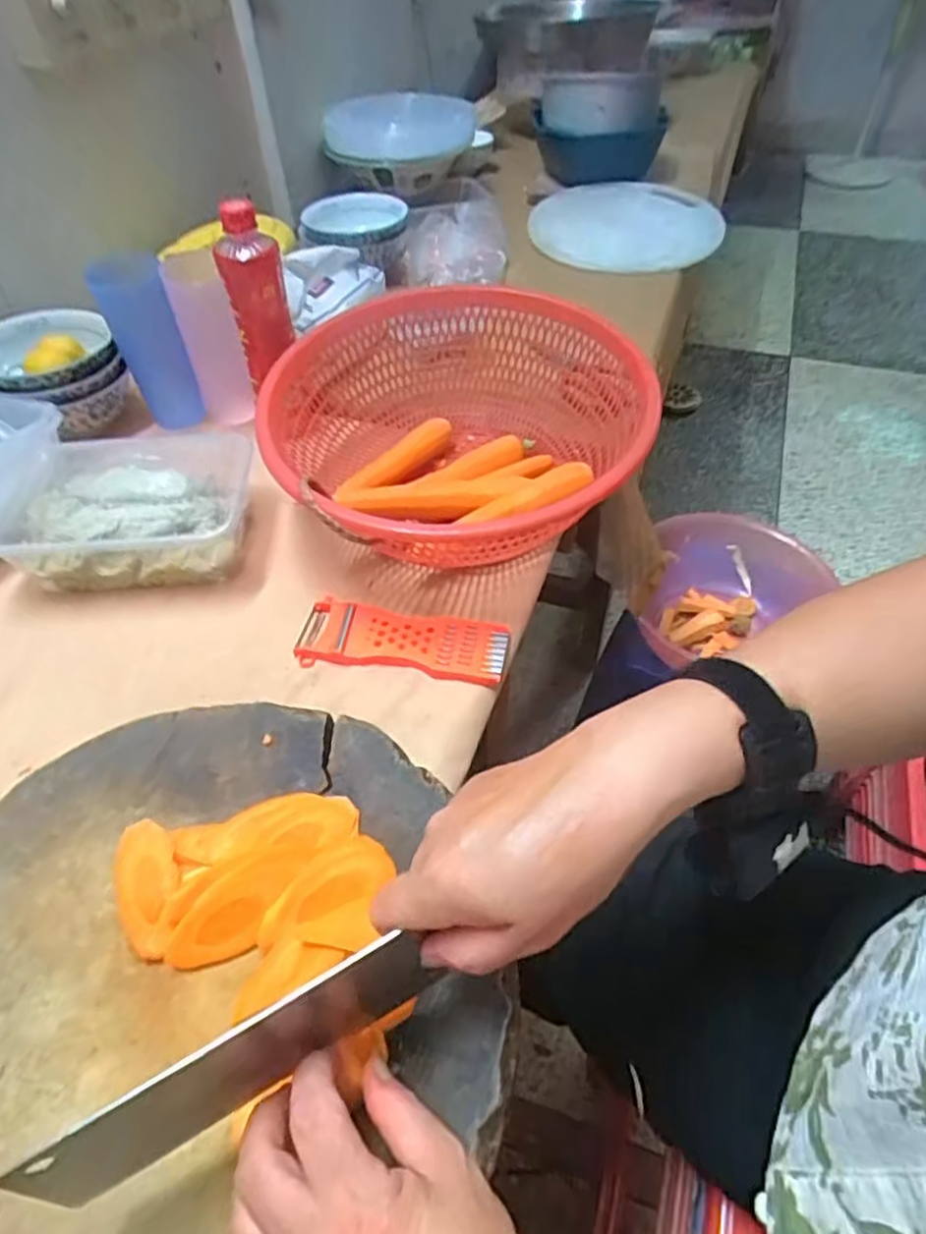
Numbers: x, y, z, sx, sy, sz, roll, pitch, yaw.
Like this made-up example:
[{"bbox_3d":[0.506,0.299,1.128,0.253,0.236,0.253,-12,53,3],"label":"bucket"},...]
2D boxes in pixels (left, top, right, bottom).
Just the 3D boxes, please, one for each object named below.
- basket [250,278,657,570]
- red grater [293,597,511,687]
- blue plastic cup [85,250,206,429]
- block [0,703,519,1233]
[{"bbox_3d":[-0.002,-0.163,0.637,0.336,0.125,0.326,-1,49,1],"label":"basket"},{"bbox_3d":[-0.050,0.018,0.564,0.168,0.013,0.062,8,49,8],"label":"red grater"},{"bbox_3d":[-0.331,-0.286,0.727,0.063,0.169,0.069,-1,49,1],"label":"blue plastic cup"},{"bbox_3d":[-0.156,0.208,0.371,0.330,0.056,0.341,-16,50,-12],"label":"block"}]

